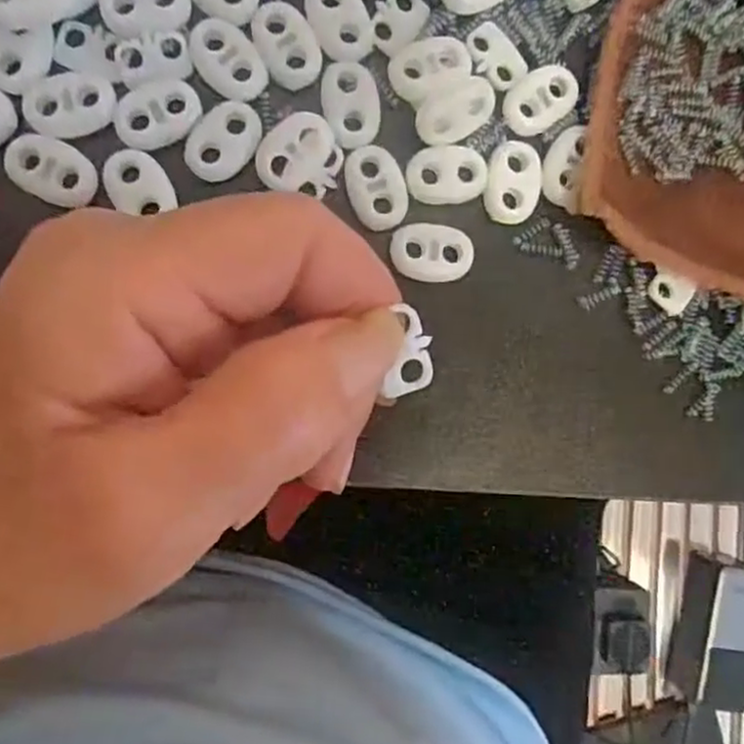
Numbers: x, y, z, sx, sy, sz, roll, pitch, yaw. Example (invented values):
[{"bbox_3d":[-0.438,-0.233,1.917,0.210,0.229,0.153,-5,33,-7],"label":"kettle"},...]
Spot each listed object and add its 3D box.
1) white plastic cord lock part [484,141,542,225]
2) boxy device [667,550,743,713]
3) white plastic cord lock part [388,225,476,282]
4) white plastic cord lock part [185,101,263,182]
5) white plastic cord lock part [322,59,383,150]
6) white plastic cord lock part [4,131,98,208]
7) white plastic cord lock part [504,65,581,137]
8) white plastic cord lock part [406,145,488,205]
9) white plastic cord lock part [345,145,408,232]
[{"bbox_3d":[0.039,-0.052,0.192,0.015,0.004,0.022,4,90,-7],"label":"white plastic cord lock part"},{"bbox_3d":[0.322,0.244,0.653,0.057,0.054,0.134,6,90,-7],"label":"boxy device"},{"bbox_3d":[0.017,-0.032,0.189,0.023,0.004,0.015,5,93,-8],"label":"white plastic cord lock part"},{"bbox_3d":[-0.038,-0.060,0.180,0.015,0.004,0.022,33,89,-8],"label":"white plastic cord lock part"},{"bbox_3d":[-0.005,-0.071,0.185,0.015,0.004,0.022,-3,91,-7],"label":"white plastic cord lock part"},{"bbox_3d":[-0.081,-0.051,0.174,0.022,0.004,0.015,27,87,-6],"label":"white plastic cord lock part"},{"bbox_3d":[0.047,-0.076,0.193,0.022,0.004,0.015,-36,95,-5],"label":"white plastic cord lock part"},{"bbox_3d":[0.021,-0.054,0.190,0.022,0.004,0.016,-5,91,-7],"label":"white plastic cord lock part"},{"bbox_3d":[0.001,-0.050,0.187,0.015,0.004,0.022,-18,95,-6],"label":"white plastic cord lock part"}]

